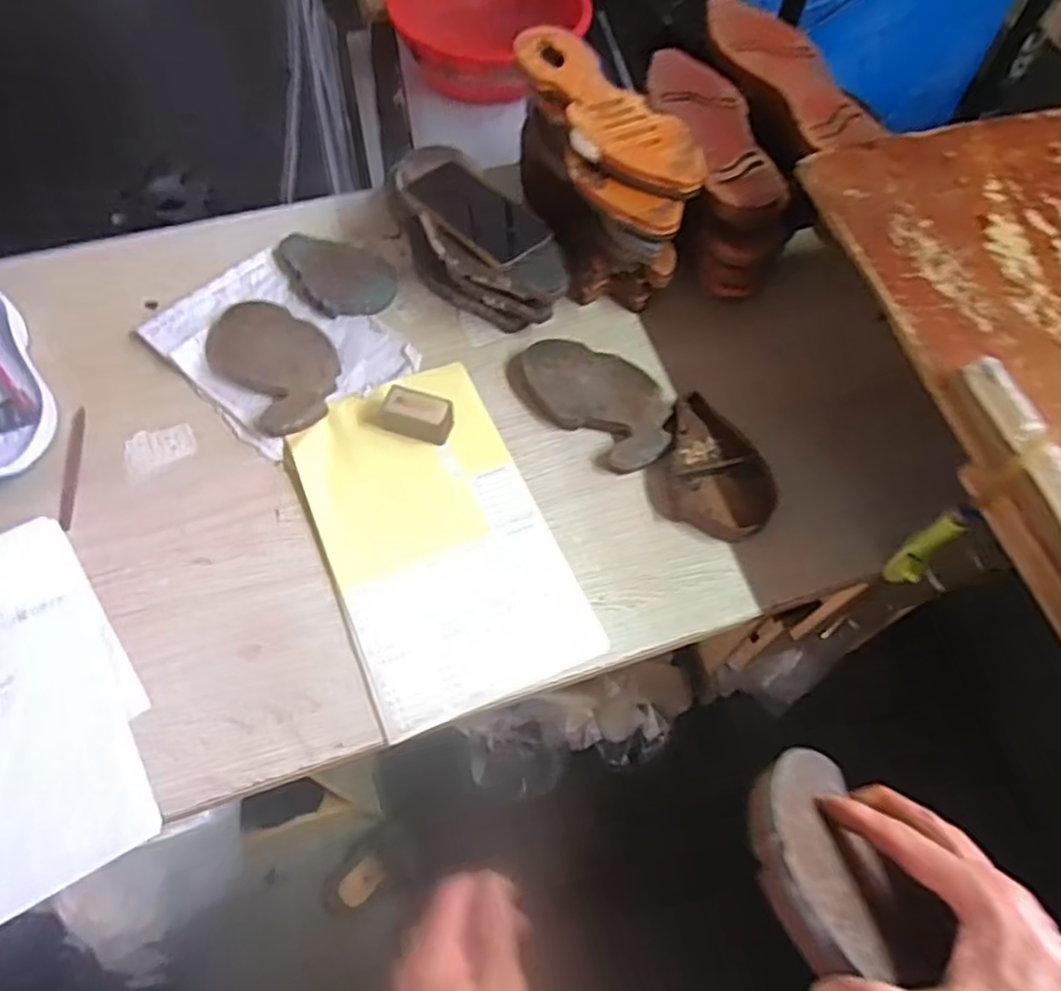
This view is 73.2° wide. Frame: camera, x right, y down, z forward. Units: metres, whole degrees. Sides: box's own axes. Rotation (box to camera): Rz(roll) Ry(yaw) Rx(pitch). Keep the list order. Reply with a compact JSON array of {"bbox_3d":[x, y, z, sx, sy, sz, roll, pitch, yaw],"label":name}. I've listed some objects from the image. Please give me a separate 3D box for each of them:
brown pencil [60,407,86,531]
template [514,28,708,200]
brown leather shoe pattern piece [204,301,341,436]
[{"bbox_3d":[-0.451,-0.028,0.705,0.013,0.008,0.135,-6,61,-5],"label":"brown pencil"},{"bbox_3d":[0.082,-0.419,0.767,0.096,0.020,0.288,-24,65,-14],"label":"template"},{"bbox_3d":[-0.271,-0.146,0.760,0.108,0.019,0.178,-34,67,-18],"label":"brown leather shoe pattern piece"}]

